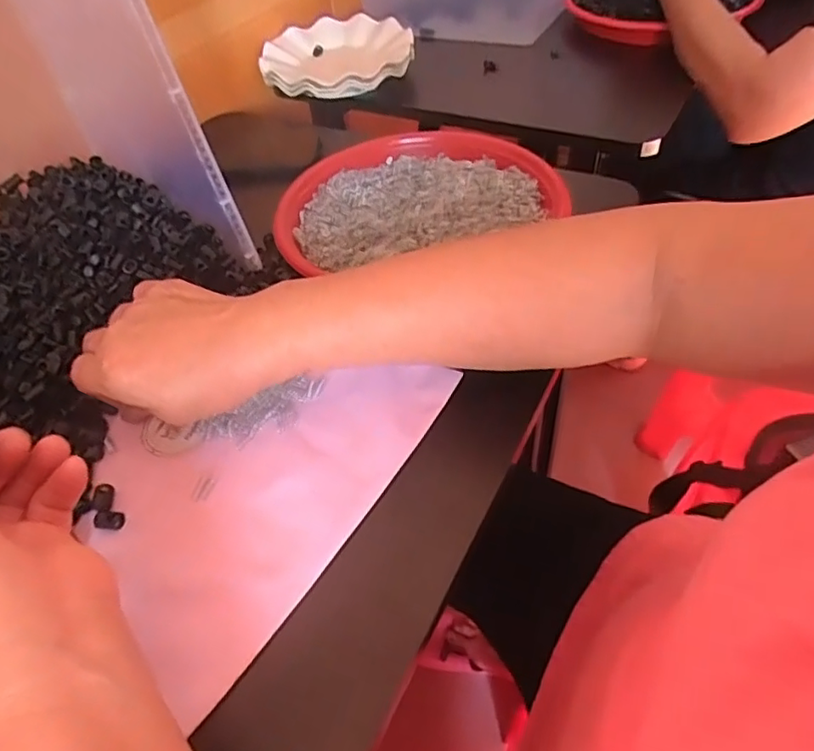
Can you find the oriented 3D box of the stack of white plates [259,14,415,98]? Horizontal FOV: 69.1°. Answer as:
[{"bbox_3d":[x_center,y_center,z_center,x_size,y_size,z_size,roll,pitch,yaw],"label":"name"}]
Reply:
[{"bbox_3d":[-0.084,-0.390,0.727,0.178,0.043,0.177,-8,47,-1],"label":"stack of white plates"}]

